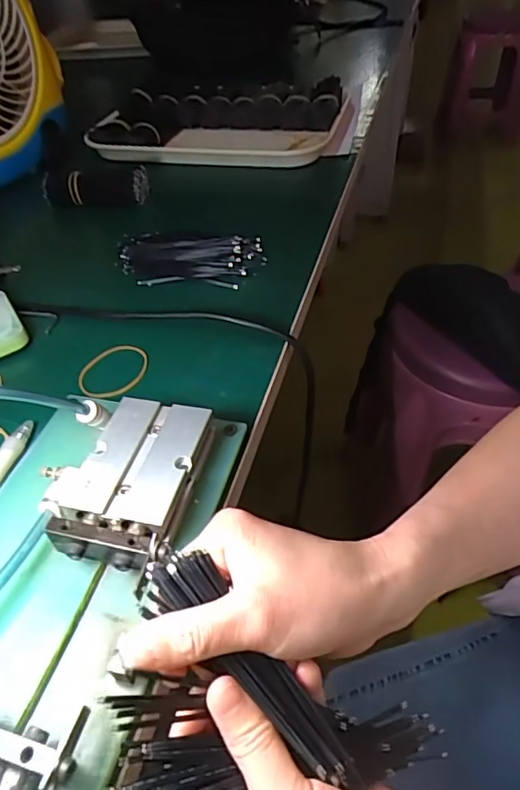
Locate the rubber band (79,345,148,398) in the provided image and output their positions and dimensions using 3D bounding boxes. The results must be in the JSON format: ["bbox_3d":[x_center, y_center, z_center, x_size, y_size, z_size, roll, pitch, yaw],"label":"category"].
[{"bbox_3d":[-0.101,-0.017,0.362,0.049,0.004,0.047,-2,46,2],"label":"rubber band"}]

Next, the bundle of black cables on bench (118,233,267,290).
[{"bbox_3d":[-0.061,-0.118,0.444,0.123,0.020,0.065,2,46,5],"label":"bundle of black cables on bench"}]

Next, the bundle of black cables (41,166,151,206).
[{"bbox_3d":[-0.168,-0.218,0.542,0.101,0.033,0.036,4,46,7],"label":"bundle of black cables"}]

